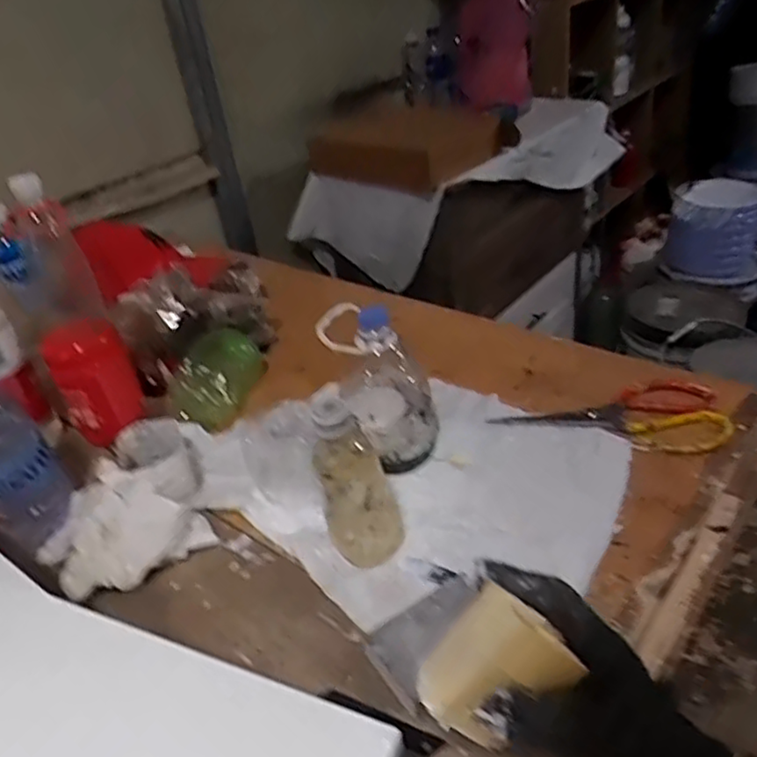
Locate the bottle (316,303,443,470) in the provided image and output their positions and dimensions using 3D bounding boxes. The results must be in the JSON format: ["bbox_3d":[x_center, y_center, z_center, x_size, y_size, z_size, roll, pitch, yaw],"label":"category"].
[{"bbox_3d":[0.003,0.005,0.682,0.108,0.157,0.124,-6,35,3],"label":"bottle"}]

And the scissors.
[{"bbox_3d":[0.250,0.030,0.713,0.230,0.013,0.110,5,37,20],"label":"scissors"}]

